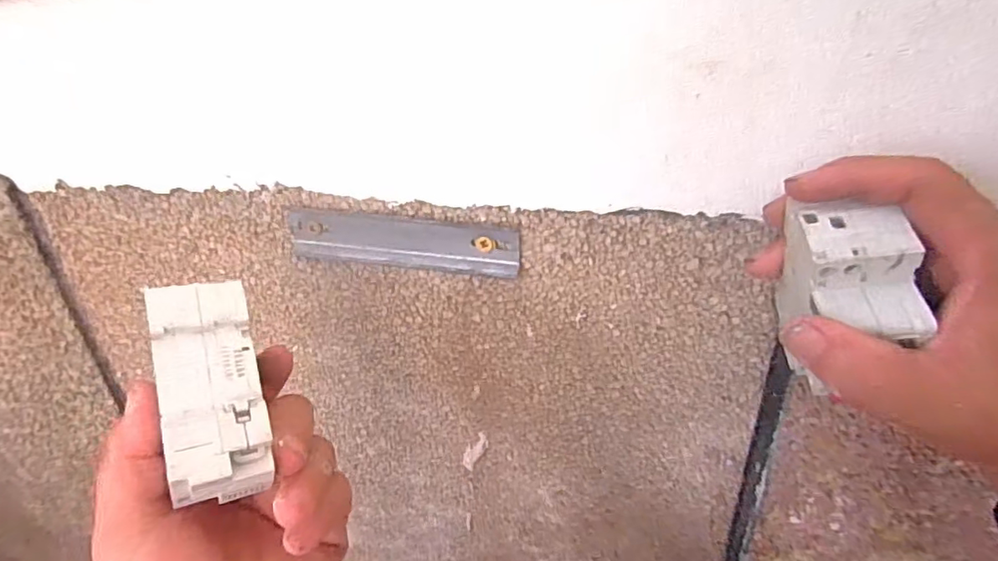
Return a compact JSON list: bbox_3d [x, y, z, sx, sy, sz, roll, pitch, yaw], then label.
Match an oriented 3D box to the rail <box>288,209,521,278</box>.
[{"bbox_3d":[-0.059,-0.023,0.323,0.144,0.031,0.006,5,30,13],"label":"rail"}]

